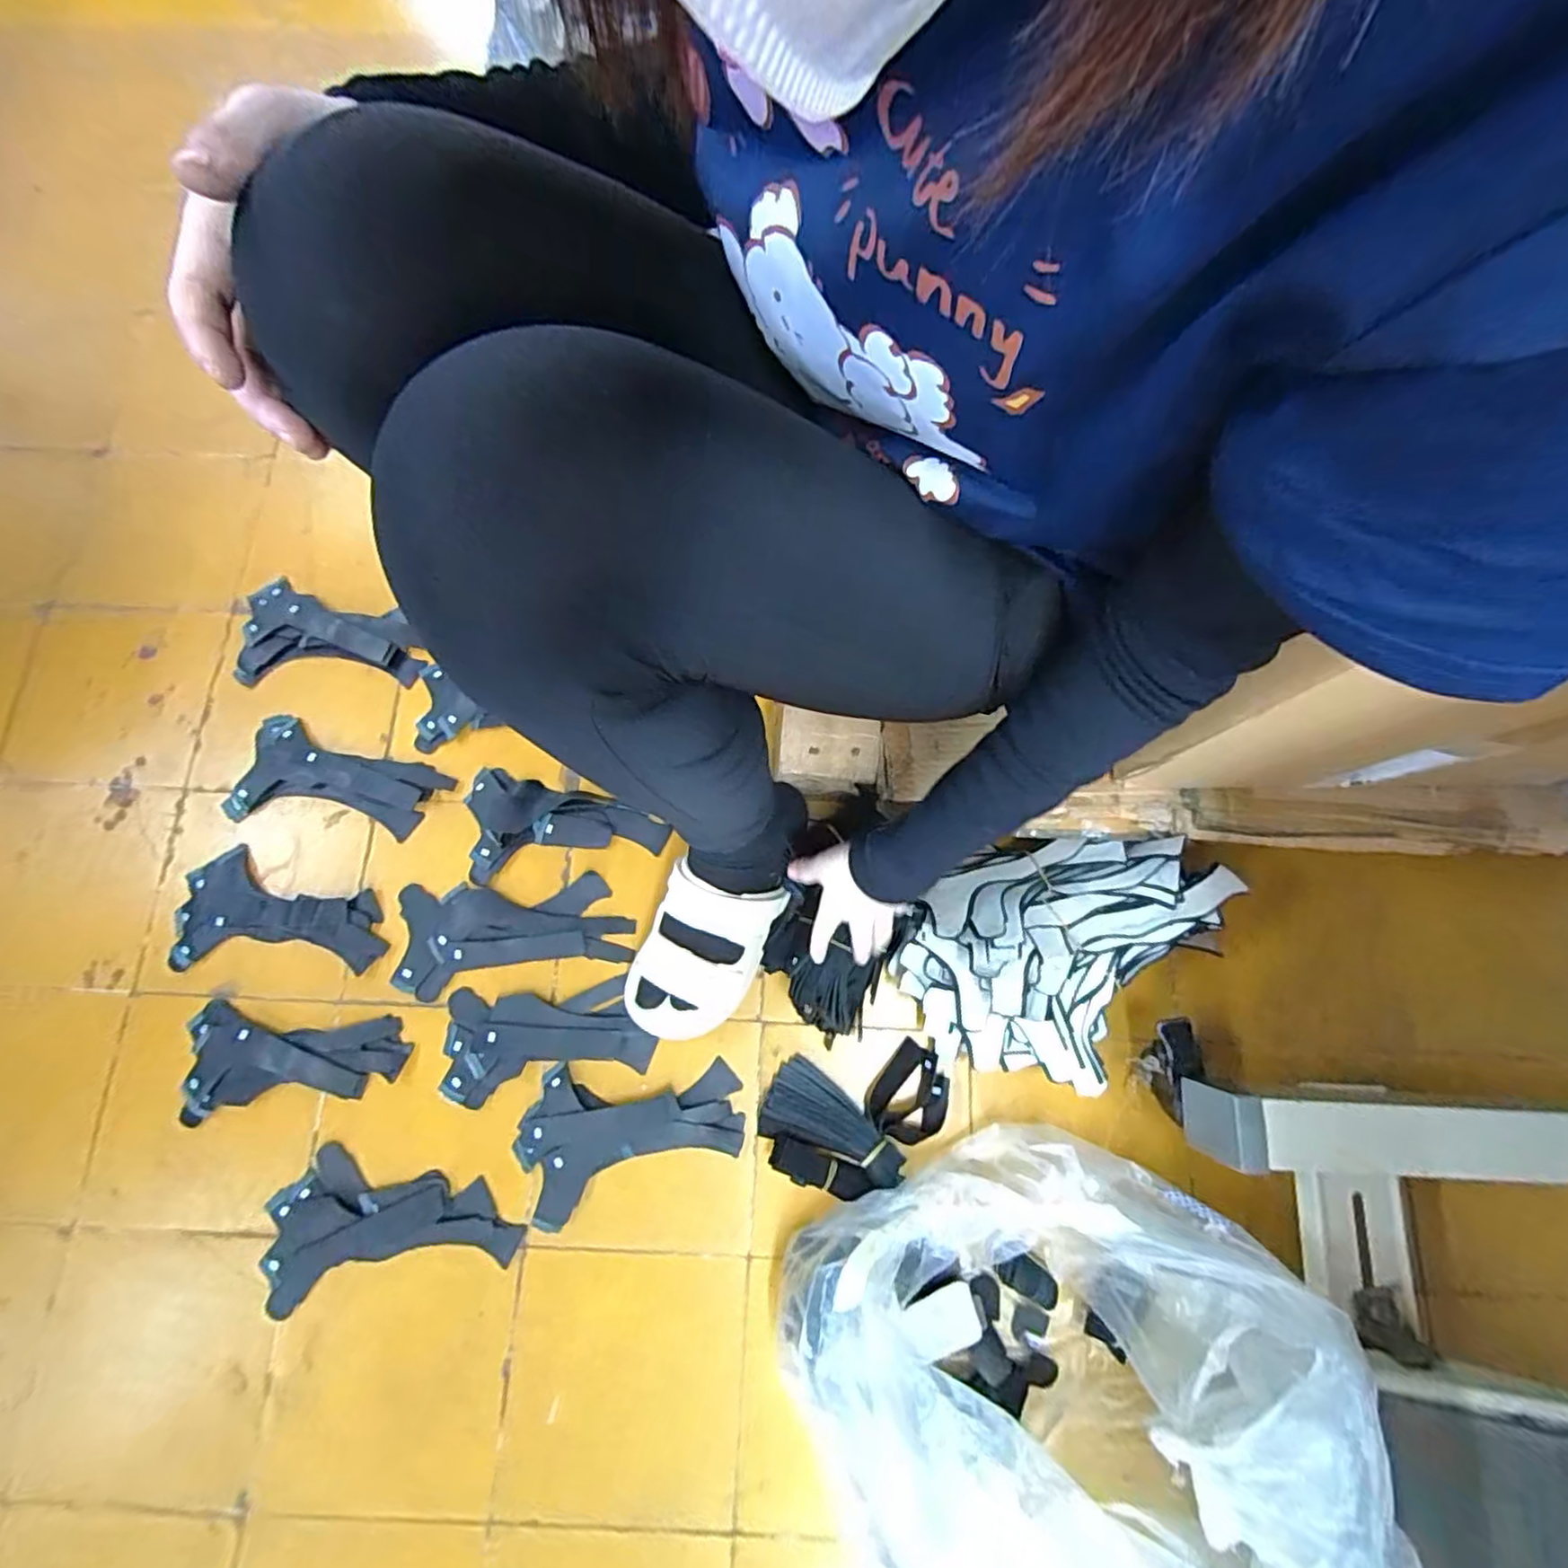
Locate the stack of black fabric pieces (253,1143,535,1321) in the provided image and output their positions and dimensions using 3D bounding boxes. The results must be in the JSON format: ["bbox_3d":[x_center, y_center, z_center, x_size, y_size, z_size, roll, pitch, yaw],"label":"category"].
[{"bbox_3d":[-0.352,0.382,0.592,0.215,0.010,0.118,-10,77,-2],"label":"stack of black fabric pieces"}]

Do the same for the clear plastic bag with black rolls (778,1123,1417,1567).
[{"bbox_3d":[0.190,0.431,0.470,0.360,0.216,0.274,-20,78,-5],"label":"clear plastic bag with black rolls"}]

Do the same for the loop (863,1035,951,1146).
[{"bbox_3d":[0.117,0.287,0.617,0.070,0.018,0.082,26,78,6],"label":"loop"}]

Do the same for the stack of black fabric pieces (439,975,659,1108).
[{"bbox_3d":[-0.224,0.242,0.626,0.190,0.014,0.097,-5,77,-1],"label":"stack of black fabric pieces"}]

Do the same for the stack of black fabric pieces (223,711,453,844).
[{"bbox_3d":[-0.453,-0.001,0.678,0.210,0.013,0.102,12,77,3],"label":"stack of black fabric pieces"}]

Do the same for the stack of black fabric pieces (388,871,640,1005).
[{"bbox_3d":[-0.264,0.146,0.651,0.222,0.009,0.100,-4,77,-1],"label":"stack of black fabric pieces"}]

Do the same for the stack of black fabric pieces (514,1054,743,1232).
[{"bbox_3d":[-0.143,0.314,0.611,0.199,0.009,0.123,-15,78,-3],"label":"stack of black fabric pieces"}]

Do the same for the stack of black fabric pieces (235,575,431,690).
[{"bbox_3d":[-0.486,-0.157,0.717,0.195,0.011,0.110,5,77,1],"label":"stack of black fabric pieces"}]

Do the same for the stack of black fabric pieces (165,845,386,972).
[{"bbox_3d":[-0.495,0.124,0.650,0.205,0.011,0.109,1,77,0],"label":"stack of black fabric pieces"}]

